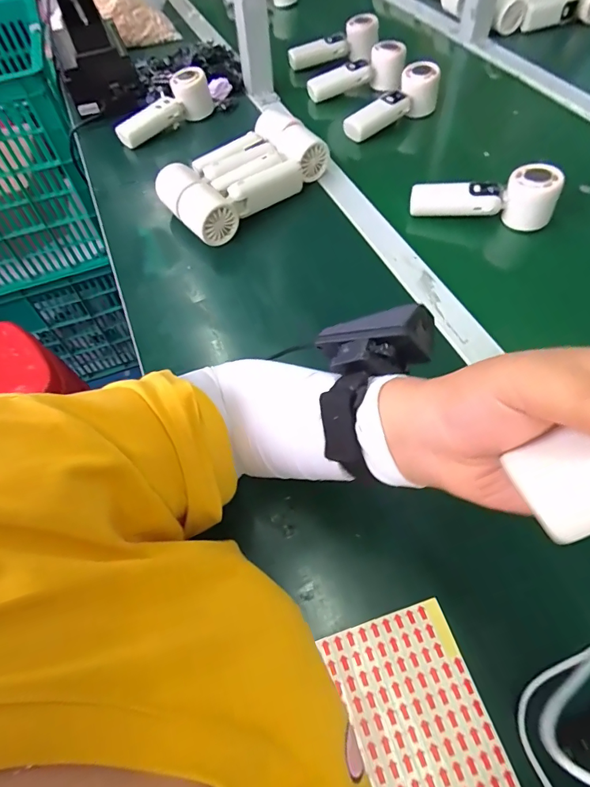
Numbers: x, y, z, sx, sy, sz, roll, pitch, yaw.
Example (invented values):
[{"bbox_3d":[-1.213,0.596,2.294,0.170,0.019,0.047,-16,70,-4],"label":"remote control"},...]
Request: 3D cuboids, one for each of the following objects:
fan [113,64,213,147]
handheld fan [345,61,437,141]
[{"bbox_3d":[-0.213,-0.458,0.702,0.170,0.066,0.053,-34,61,-2],"label":"fan"},{"bbox_3d":[0.149,-0.445,0.669,0.166,0.058,0.050,-32,60,1],"label":"handheld fan"}]

